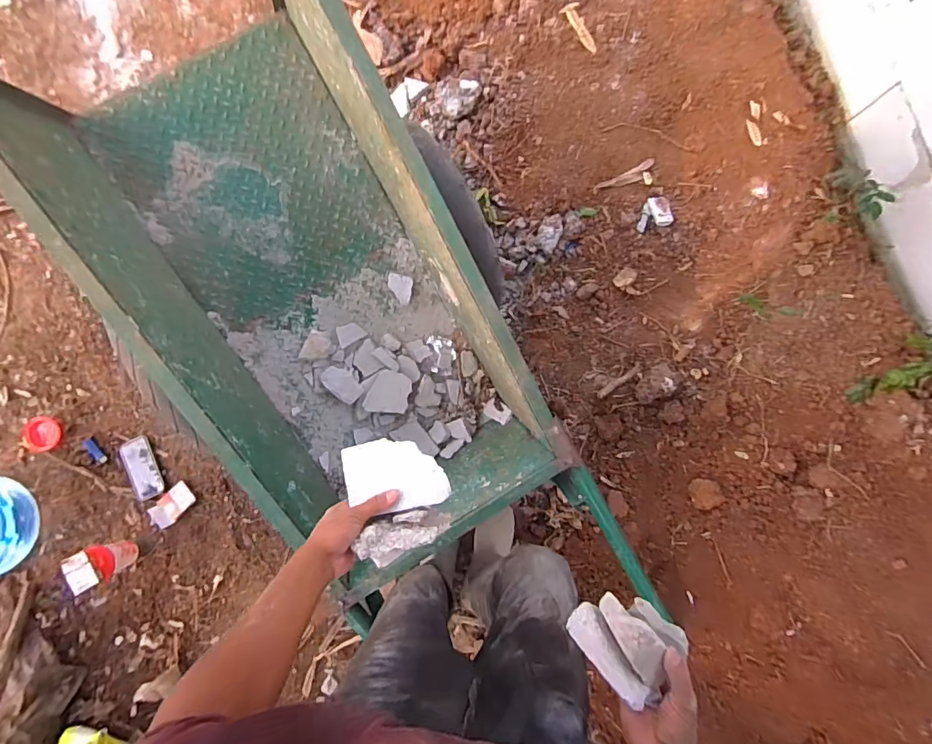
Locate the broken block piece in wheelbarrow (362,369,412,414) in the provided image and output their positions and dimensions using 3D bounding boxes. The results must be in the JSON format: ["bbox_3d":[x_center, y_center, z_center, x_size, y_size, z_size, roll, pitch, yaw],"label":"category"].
[{"bbox_3d":[-0.185,0.051,1.179,0.096,0.025,0.106,18,86,0],"label":"broken block piece in wheelbarrow"}]

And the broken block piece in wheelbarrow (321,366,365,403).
[{"bbox_3d":[-0.294,0.027,1.162,0.098,0.011,0.065,39,86,-15],"label":"broken block piece in wheelbarrow"}]

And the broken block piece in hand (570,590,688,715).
[{"bbox_3d":[0.165,0.332,0.578,0.041,0.021,0.113,-39,52,-1],"label":"broken block piece in hand"}]

